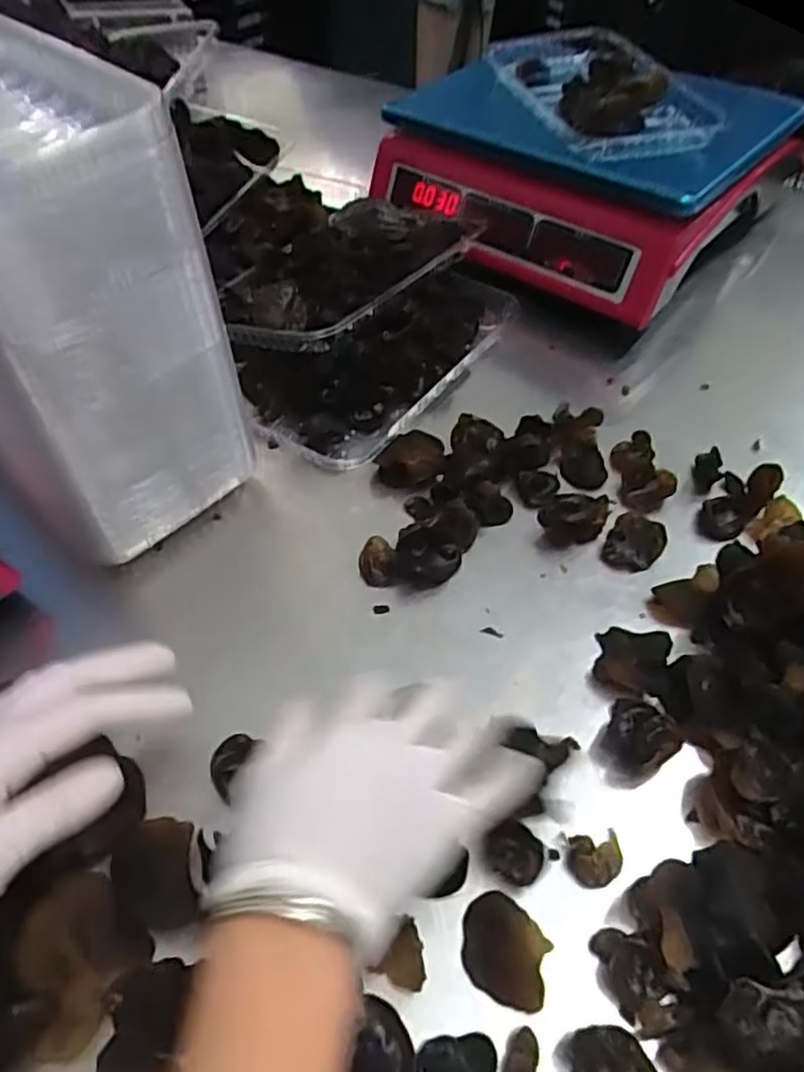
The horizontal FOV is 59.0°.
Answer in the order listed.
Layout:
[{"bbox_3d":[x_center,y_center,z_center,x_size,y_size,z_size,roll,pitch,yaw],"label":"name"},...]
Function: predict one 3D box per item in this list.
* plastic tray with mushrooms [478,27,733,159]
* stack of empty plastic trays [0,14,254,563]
[{"bbox_3d":[0.172,-0.381,0.613,0.126,0.031,0.222,-12,52,-8],"label":"plastic tray with mushrooms"},{"bbox_3d":[-0.232,-0.153,0.426,0.275,0.214,0.133,36,60,26],"label":"stack of empty plastic trays"}]

